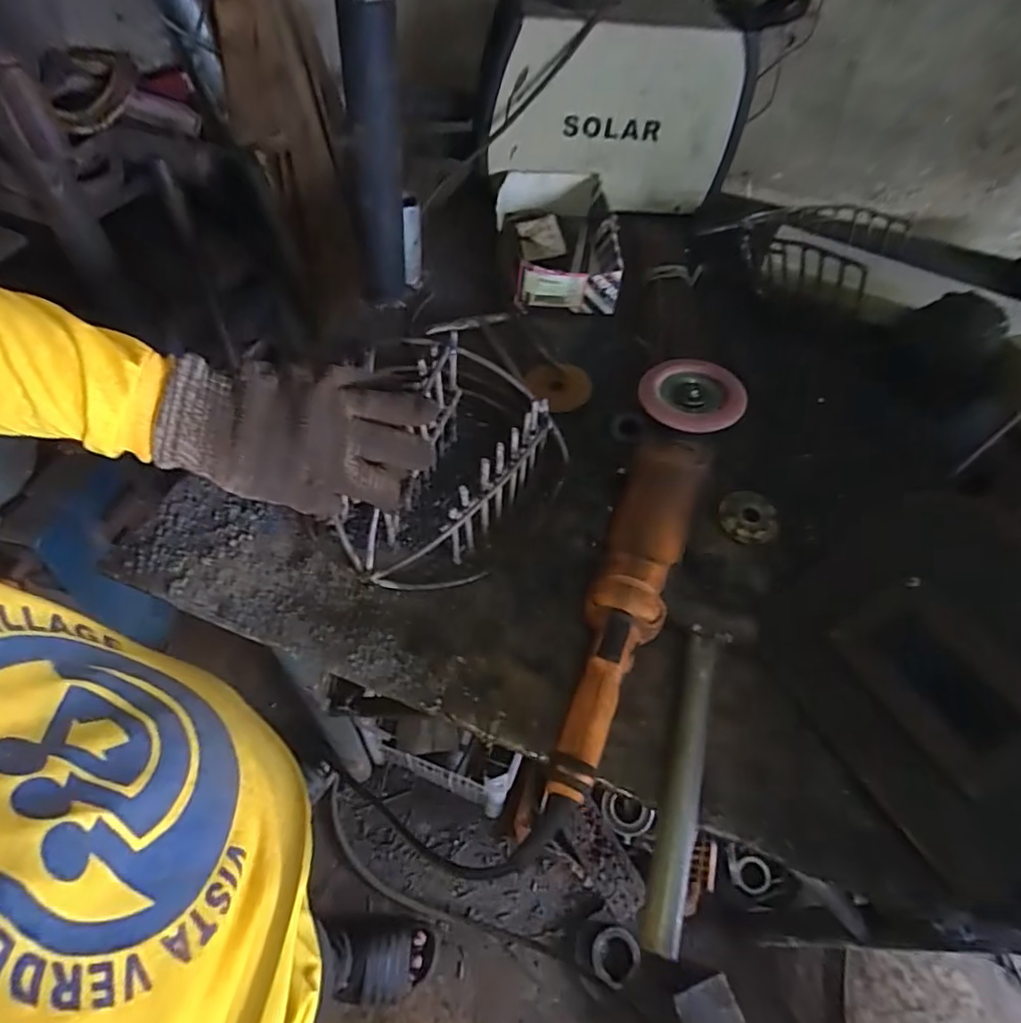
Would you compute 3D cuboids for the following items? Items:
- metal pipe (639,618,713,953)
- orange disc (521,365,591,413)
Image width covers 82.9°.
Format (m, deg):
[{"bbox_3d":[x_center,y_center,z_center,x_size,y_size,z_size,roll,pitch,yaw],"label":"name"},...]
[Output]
[{"bbox_3d":[0.120,0.181,0.405,0.023,0.027,0.214,17,56,8],"label":"metal pipe"},{"bbox_3d":[0.053,-0.137,0.637,0.067,0.013,0.070,-15,50,-4],"label":"orange disc"}]

